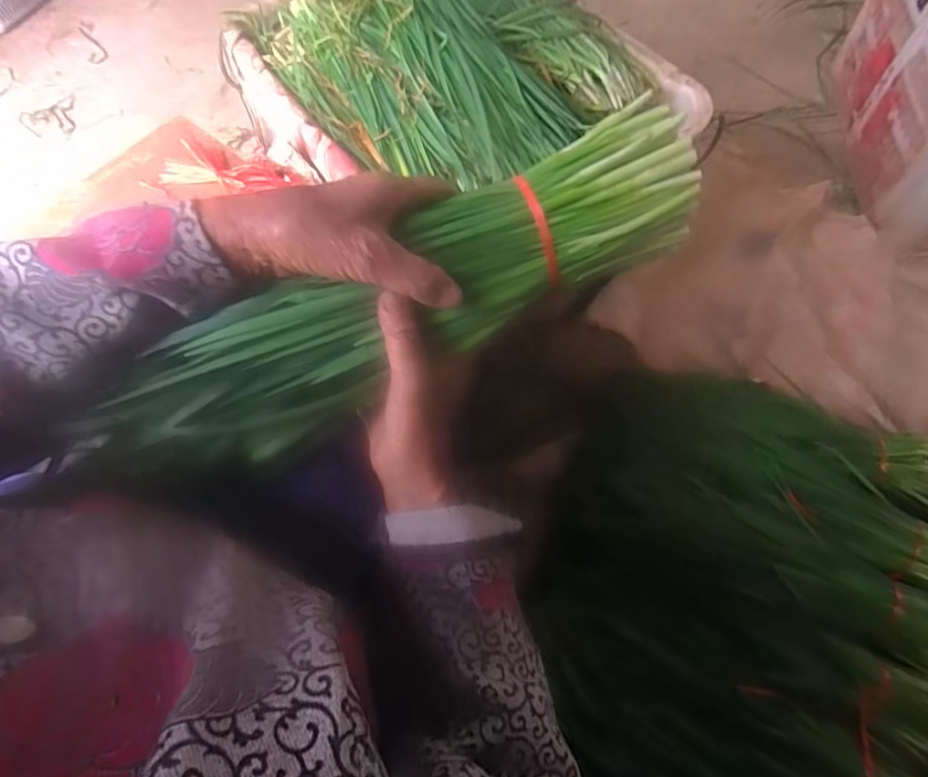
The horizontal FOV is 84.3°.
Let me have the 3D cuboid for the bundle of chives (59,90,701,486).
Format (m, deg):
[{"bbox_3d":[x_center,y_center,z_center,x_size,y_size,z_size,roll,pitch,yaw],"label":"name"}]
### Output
[{"bbox_3d":[-0.039,-0.051,0.333,0.413,0.089,0.070,-27,71,1],"label":"bundle of chives"}]

